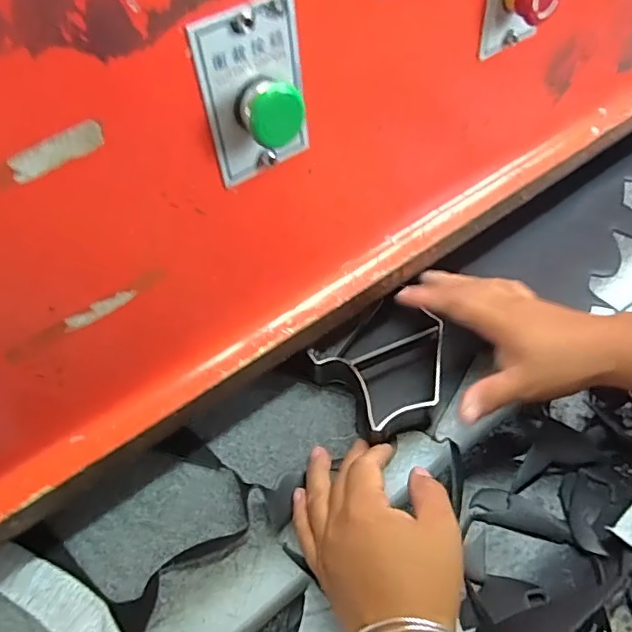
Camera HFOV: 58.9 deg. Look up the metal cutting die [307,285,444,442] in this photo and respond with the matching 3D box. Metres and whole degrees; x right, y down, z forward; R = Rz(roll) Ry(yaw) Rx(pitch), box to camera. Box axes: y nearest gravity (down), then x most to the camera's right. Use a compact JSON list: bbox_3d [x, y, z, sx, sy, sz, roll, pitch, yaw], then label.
[{"bbox_3d":[0.058,0.042,0.444,0.105,0.044,0.103,-28,53,-17],"label":"metal cutting die"}]

